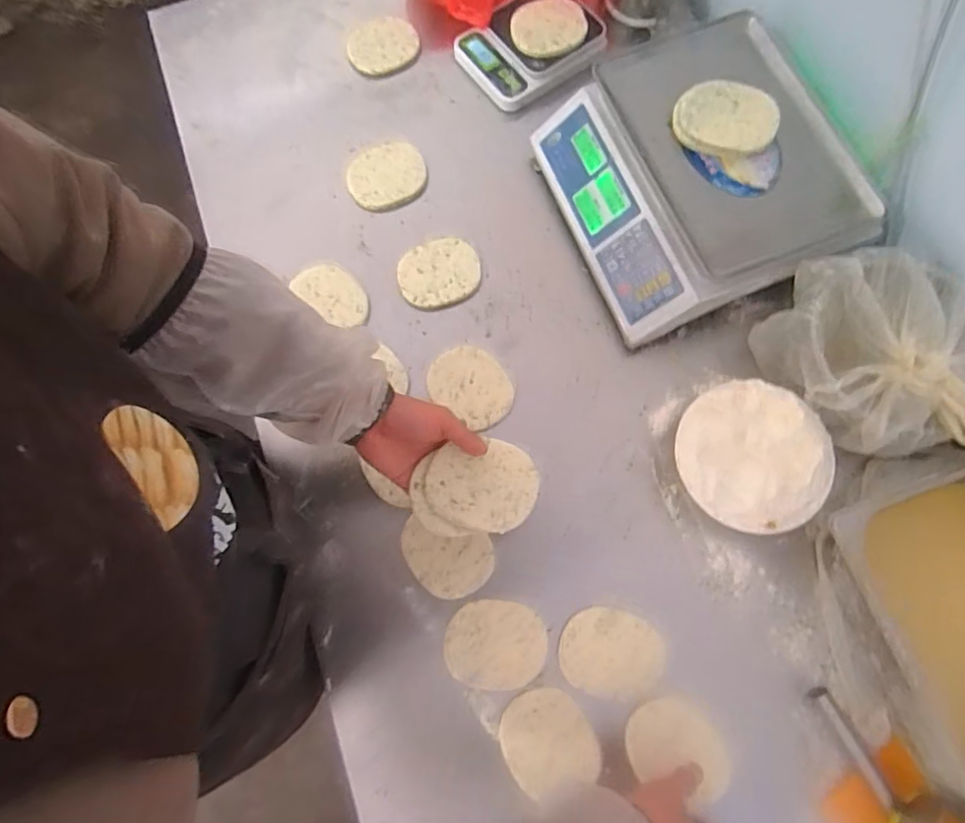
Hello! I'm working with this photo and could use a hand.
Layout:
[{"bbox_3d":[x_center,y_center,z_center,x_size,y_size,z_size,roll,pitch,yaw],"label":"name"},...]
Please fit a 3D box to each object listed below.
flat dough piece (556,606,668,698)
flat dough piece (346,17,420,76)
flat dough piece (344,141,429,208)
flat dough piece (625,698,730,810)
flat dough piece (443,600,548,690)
[{"bbox_3d":[0.144,0.268,0.649,0.112,0.009,0.089,10,74,4],"label":"flat dough piece"},{"bbox_3d":[-0.152,-0.559,0.893,0.108,0.008,0.101,-4,74,0],"label":"flat dough piece"},{"bbox_3d":[-0.137,-0.336,0.827,0.109,0.010,0.095,-27,75,-6],"label":"flat dough piece"},{"bbox_3d":[0.204,0.347,0.612,0.100,0.007,0.082,16,63,16],"label":"flat dough piece"},{"bbox_3d":[0.014,0.260,0.653,0.110,0.009,0.090,-1,74,1],"label":"flat dough piece"}]

